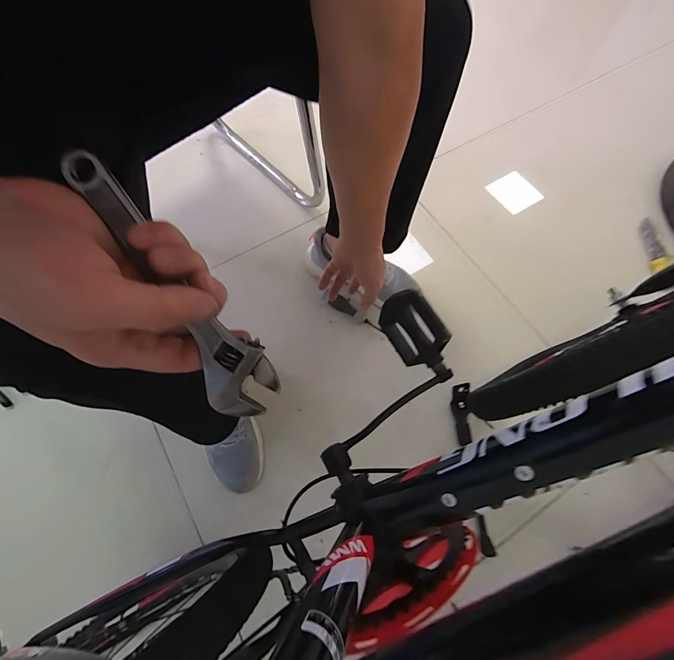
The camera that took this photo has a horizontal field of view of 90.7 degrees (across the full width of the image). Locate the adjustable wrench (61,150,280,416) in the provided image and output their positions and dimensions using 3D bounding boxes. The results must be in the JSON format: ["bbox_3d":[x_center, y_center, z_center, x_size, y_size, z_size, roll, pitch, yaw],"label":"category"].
[{"bbox_3d":[-0.102,-0.024,0.216,0.046,0.012,0.190,-34,102,-13],"label":"adjustable wrench"}]

